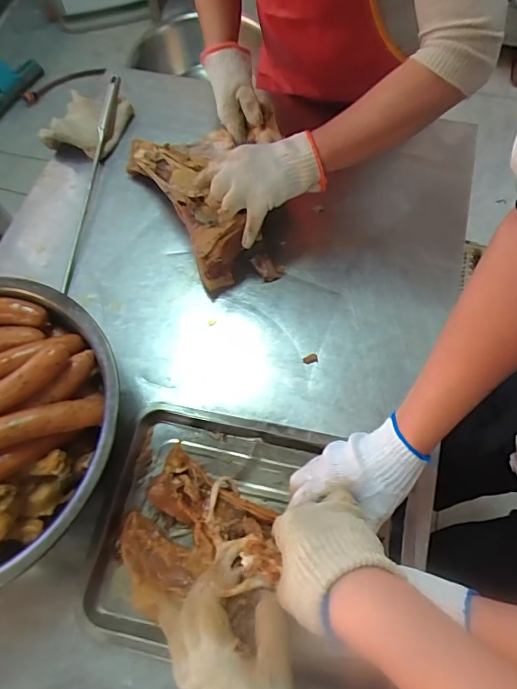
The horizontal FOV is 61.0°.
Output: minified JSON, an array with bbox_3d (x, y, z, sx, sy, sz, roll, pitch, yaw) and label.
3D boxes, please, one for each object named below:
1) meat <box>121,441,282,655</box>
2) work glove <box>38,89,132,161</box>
[{"bbox_3d":[-0.068,0.207,0.450,0.166,0.099,0.149,30,71,14],"label":"meat"},{"bbox_3d":[-0.292,-0.380,0.753,0.115,0.041,0.123,18,68,10],"label":"work glove"}]

